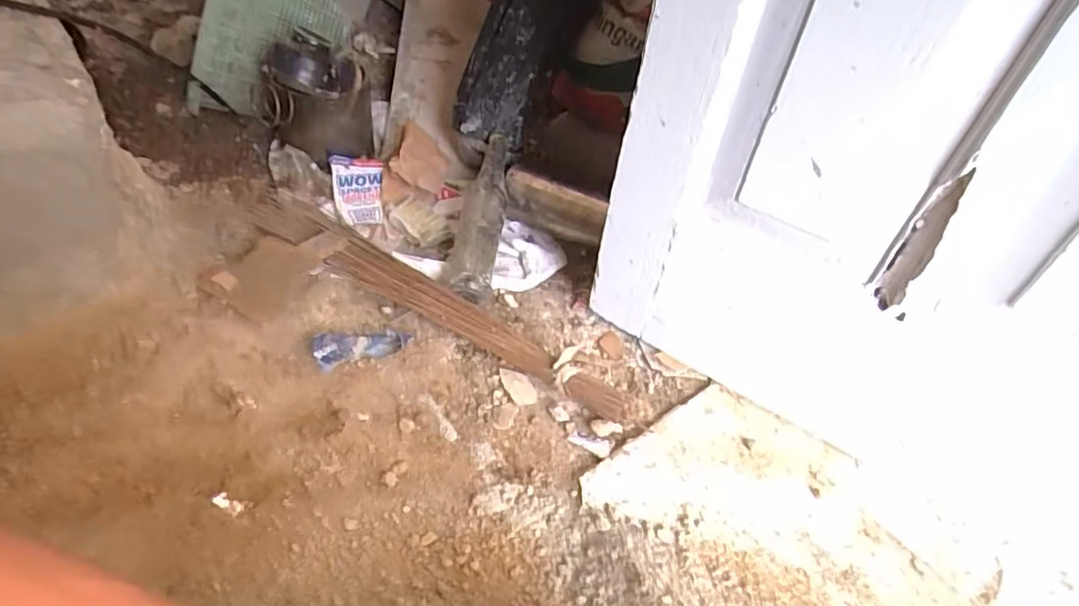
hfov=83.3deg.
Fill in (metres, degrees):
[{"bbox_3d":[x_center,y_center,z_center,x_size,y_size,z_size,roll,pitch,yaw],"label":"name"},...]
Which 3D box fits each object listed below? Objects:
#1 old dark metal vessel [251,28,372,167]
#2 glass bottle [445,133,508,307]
[{"bbox_3d":[-0.328,-0.303,0.905,0.123,0.173,0.138,23,47,15],"label":"old dark metal vessel"},{"bbox_3d":[-0.081,-0.119,0.825,0.068,0.072,0.282,6,58,0],"label":"glass bottle"}]

